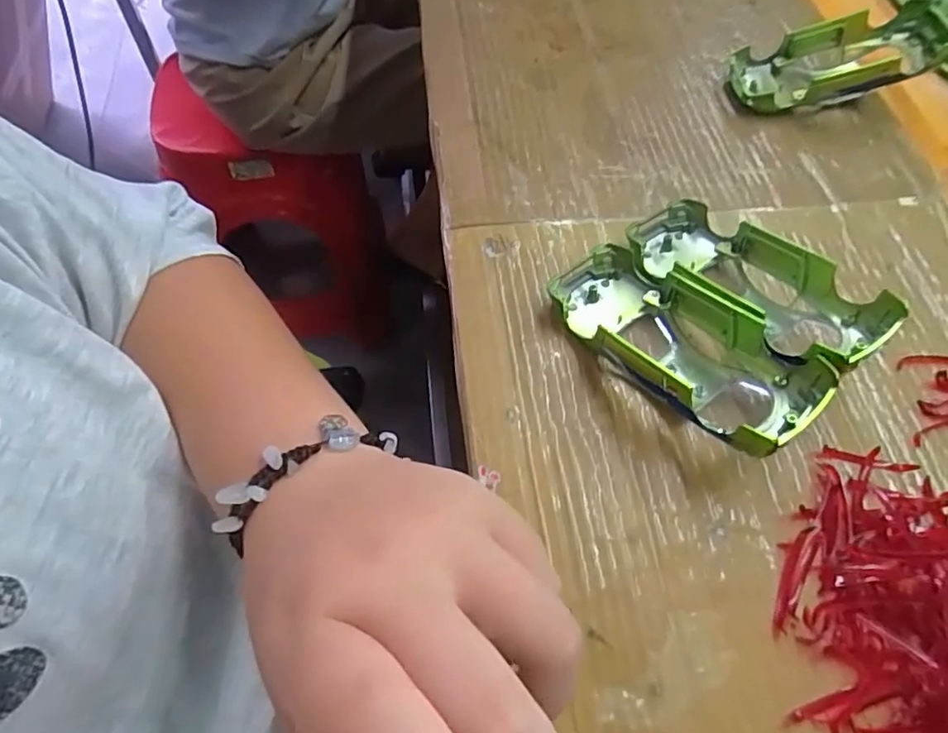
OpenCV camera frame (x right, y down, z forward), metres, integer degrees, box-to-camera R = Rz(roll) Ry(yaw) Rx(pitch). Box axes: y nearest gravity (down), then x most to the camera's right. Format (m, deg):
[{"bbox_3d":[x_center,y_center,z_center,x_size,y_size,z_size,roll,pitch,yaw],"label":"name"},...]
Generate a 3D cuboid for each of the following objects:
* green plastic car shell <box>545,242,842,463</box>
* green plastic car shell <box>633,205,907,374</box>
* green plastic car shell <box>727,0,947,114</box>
[{"bbox_3d":[0.095,-0.013,0.271,0.062,0.042,0.128,-36,68,-21],"label":"green plastic car shell"},{"bbox_3d":[0.137,-0.044,0.288,0.062,0.046,0.125,-35,68,-20],"label":"green plastic car shell"},{"bbox_3d":[0.255,-0.210,0.394,0.143,0.030,0.056,-11,55,9],"label":"green plastic car shell"}]

